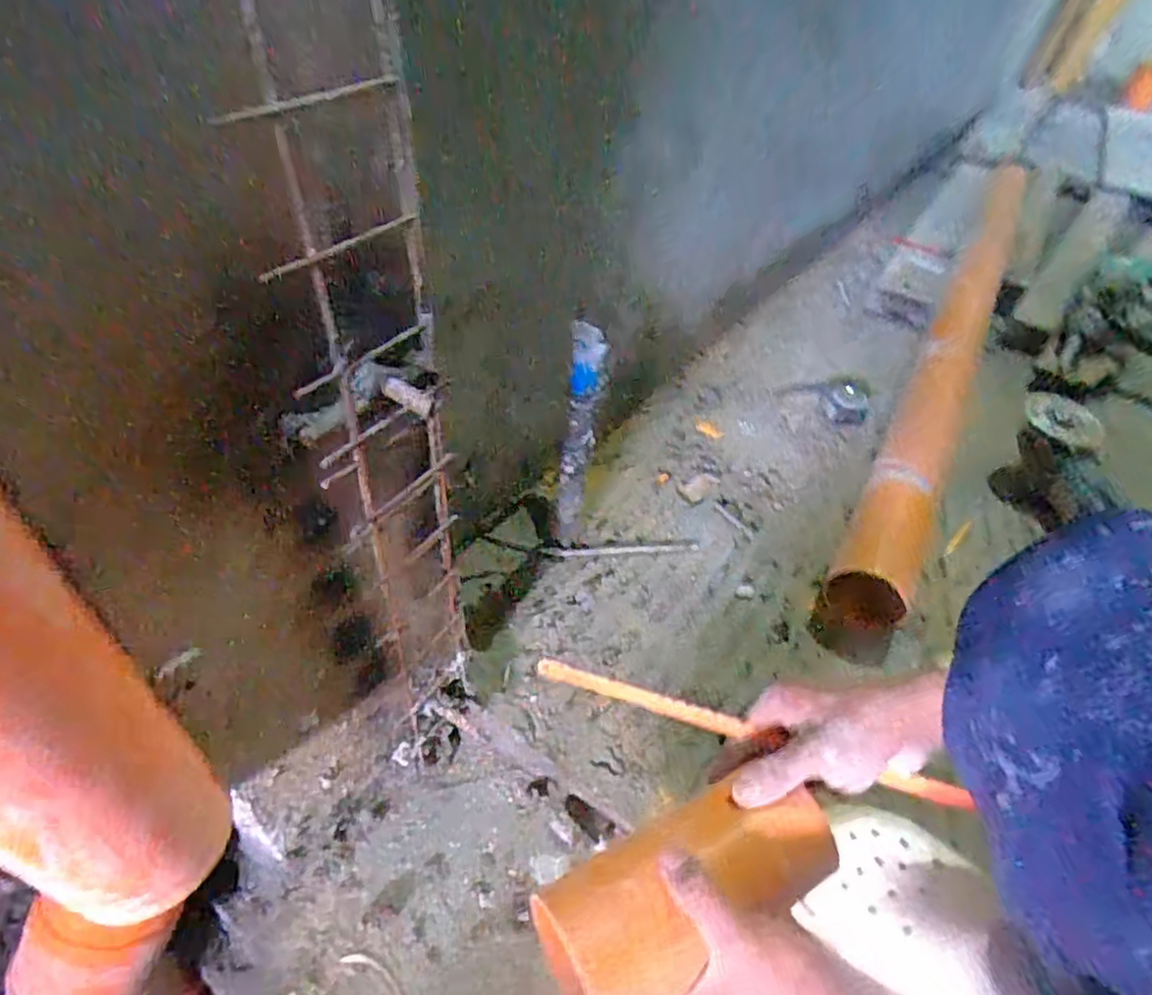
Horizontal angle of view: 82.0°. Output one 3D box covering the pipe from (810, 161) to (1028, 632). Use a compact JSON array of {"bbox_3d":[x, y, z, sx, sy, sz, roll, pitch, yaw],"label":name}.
[{"bbox_3d":[0.688,-0.306,1.188,0.096,0.098,1.573,24,47,21],"label":"pipe"}]

